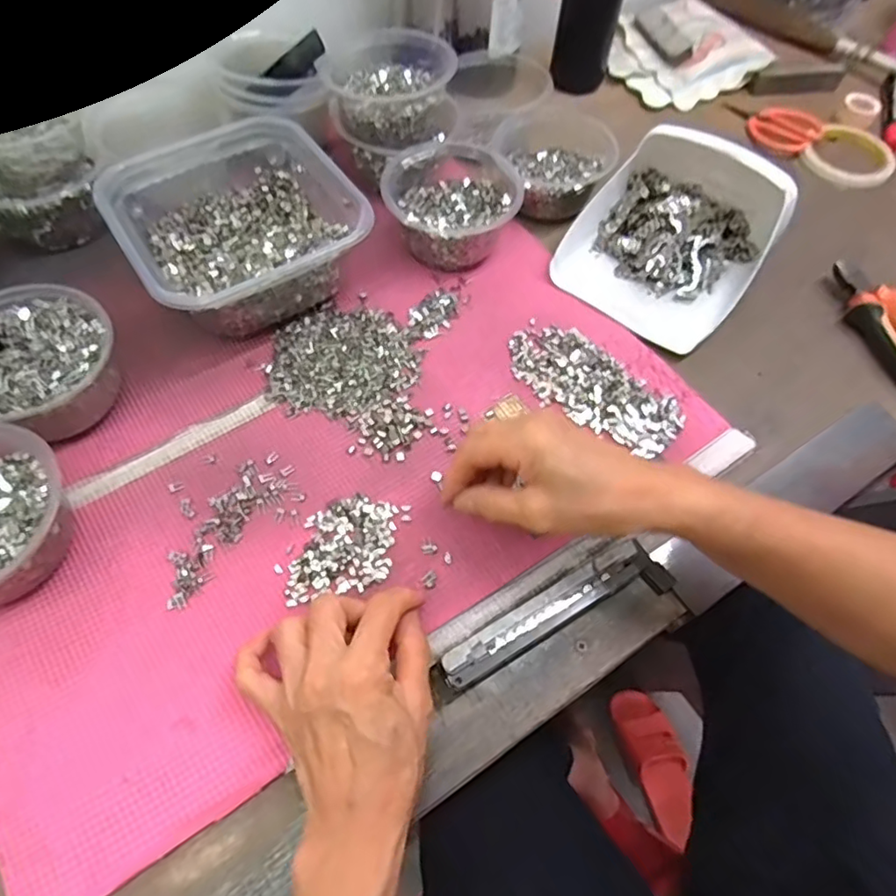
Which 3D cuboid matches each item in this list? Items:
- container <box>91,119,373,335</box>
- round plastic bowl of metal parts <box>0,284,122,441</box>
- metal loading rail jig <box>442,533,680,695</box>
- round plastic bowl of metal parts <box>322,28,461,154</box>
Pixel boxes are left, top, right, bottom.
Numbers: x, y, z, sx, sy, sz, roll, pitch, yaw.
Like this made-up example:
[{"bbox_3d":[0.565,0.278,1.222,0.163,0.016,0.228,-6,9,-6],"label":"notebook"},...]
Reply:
[{"bbox_3d":[-0.171,-0.178,0.484,0.167,0.073,0.167,-30,67,-17],"label":"container"},{"bbox_3d":[-0.294,-0.057,0.421,0.118,0.061,0.113,24,63,10],"label":"round plastic bowl of metal parts"},{"bbox_3d":[0.067,0.104,0.371,0.153,0.028,0.034,-23,65,-14],"label":"metal loading rail jig"},{"bbox_3d":[-0.052,-0.322,0.532,0.115,0.065,0.110,1,60,-2],"label":"round plastic bowl of metal parts"}]

